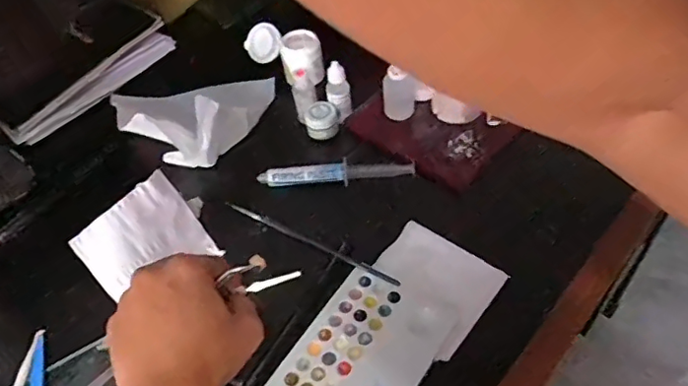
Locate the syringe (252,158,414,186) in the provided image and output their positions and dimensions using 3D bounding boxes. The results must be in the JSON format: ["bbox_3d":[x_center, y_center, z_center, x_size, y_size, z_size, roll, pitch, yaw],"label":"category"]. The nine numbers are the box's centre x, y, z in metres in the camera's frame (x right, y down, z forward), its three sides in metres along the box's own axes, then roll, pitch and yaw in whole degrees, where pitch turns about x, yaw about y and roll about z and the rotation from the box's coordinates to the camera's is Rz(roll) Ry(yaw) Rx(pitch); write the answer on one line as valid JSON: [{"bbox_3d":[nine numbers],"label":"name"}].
[{"bbox_3d":[-0.007,-0.021,0.533,0.148,0.010,0.022,-6,50,0],"label":"syringe"}]

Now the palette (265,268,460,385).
[{"bbox_3d":[0.008,0.128,0.412,0.091,0.008,0.151,28,59,22],"label":"palette"}]

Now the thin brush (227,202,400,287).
[{"bbox_3d":[-0.031,0.040,0.478,0.175,0.011,0.009,23,56,22],"label":"thin brush"}]

